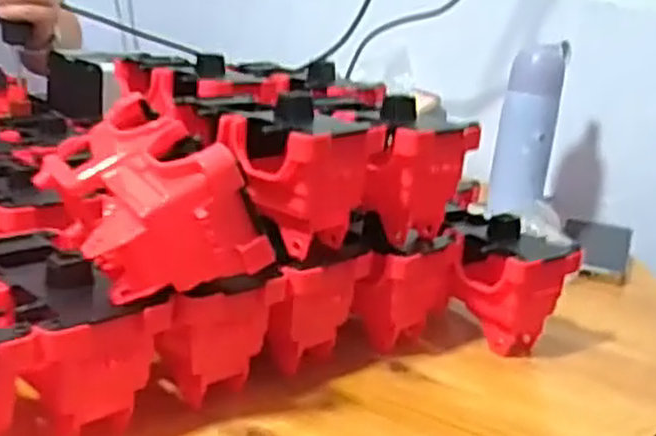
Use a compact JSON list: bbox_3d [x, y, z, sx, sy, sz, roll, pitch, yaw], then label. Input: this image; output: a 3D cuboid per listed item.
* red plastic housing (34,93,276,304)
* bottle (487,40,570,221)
[{"bbox_3d":[-0.107,-0.015,0.470,0.094,0.085,0.126,-5,21,-32],"label":"red plastic housing"},{"bbox_3d":[0.236,-0.105,0.926,0.066,0.186,0.073,8,18,4],"label":"bottle"}]

